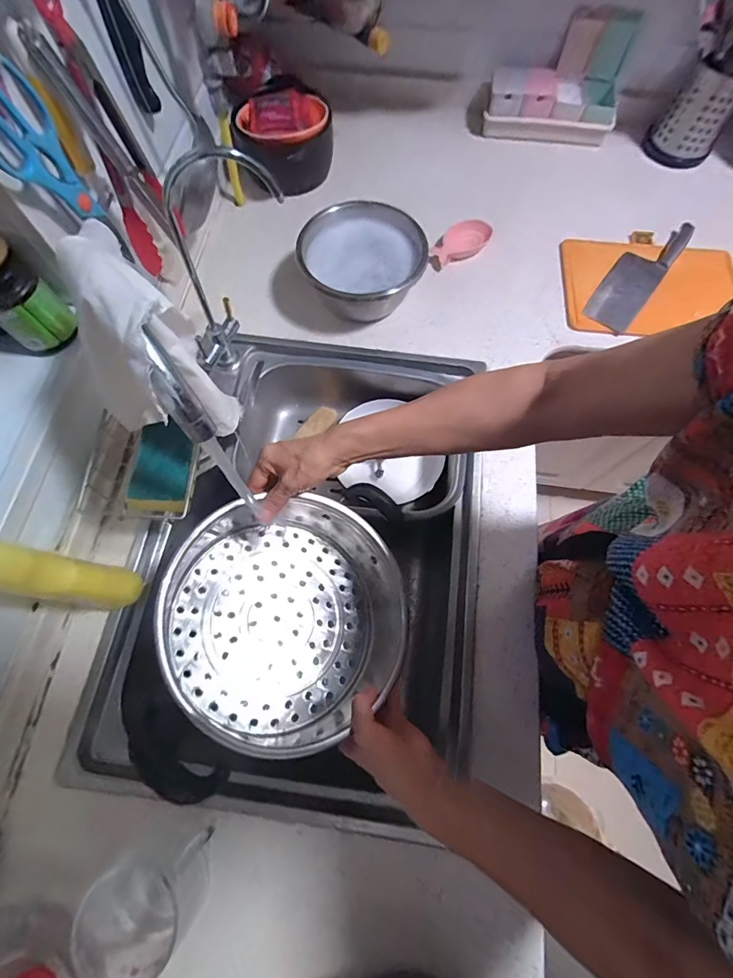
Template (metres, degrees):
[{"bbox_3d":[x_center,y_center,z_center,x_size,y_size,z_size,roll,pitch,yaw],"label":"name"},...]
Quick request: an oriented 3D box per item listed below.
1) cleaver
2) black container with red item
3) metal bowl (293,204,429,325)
[{"bbox_3d":[0.467,-0.374,0.690,0.077,0.026,0.258,37,74,11],"label":"cleaver"},{"bbox_3d":[-0.148,-0.642,0.751,0.164,0.114,0.174,-1,70,-1],"label":"black container with red item"},{"bbox_3d":[-0.006,-0.346,0.638,0.189,0.087,0.171,-27,73,-10],"label":"metal bowl"}]

